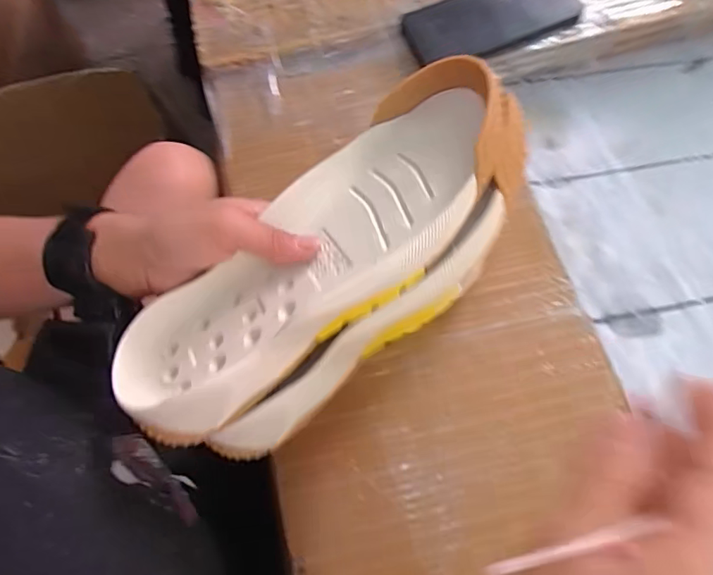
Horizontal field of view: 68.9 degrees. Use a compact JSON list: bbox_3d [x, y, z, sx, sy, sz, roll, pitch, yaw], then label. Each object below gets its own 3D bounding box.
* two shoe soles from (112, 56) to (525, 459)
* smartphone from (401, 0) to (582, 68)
[{"bbox_3d":[-0.014,-0.007,0.276,0.249,0.052,0.110,-43,72,0],"label":"two shoe soles"},{"bbox_3d":[0.132,-0.265,0.511,0.162,0.007,0.078,-19,74,2],"label":"smartphone"}]

